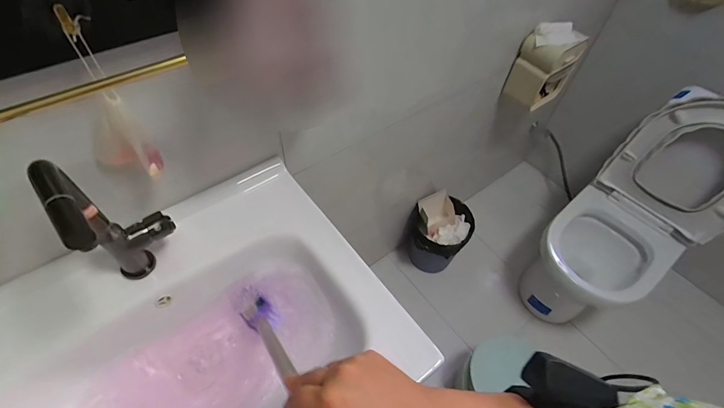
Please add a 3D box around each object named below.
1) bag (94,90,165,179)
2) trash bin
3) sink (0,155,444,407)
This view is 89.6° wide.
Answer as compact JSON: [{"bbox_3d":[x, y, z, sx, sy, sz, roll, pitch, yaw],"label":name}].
[{"bbox_3d":[-0.313,-0.082,0.467,0.072,0.111,0.052,-27,59,-22],"label":"bag"},{"bbox_3d":[0.307,0.130,1.510,0.228,0.284,0.249,2,53,-3],"label":"trash bin"},{"bbox_3d":[-0.262,0.257,0.573,0.601,0.162,0.468,-31,61,-24],"label":"sink"}]

